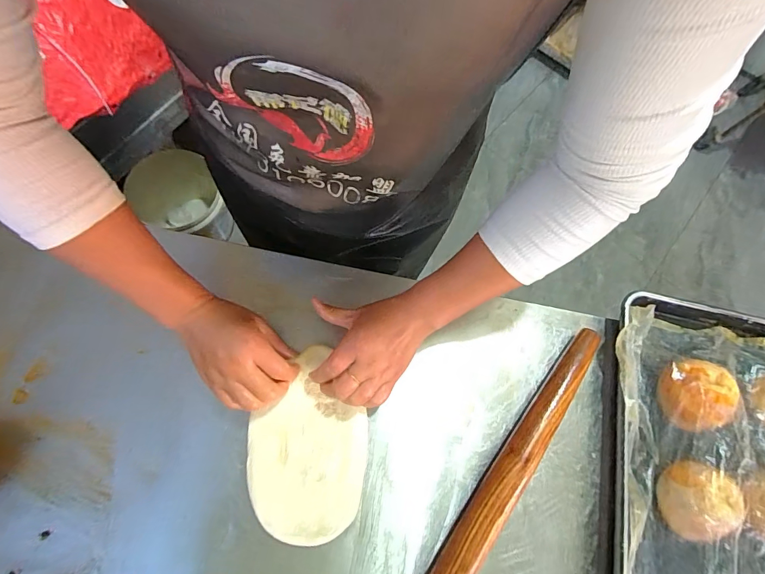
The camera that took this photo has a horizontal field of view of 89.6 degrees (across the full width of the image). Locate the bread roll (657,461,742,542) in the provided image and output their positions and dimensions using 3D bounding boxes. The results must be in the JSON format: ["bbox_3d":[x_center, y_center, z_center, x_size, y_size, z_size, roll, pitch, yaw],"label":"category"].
[{"bbox_3d":[0.324,0.218,0.391,0.064,0.035,0.073,22,71,3],"label":"bread roll"}]

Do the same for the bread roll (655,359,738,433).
[{"bbox_3d":[0.343,0.118,0.425,0.073,0.034,0.069,1,72,-4],"label":"bread roll"}]

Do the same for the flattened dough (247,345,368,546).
[{"bbox_3d":[-0.076,0.156,0.392,0.115,0.016,0.179,1,70,-2],"label":"flattened dough"}]

